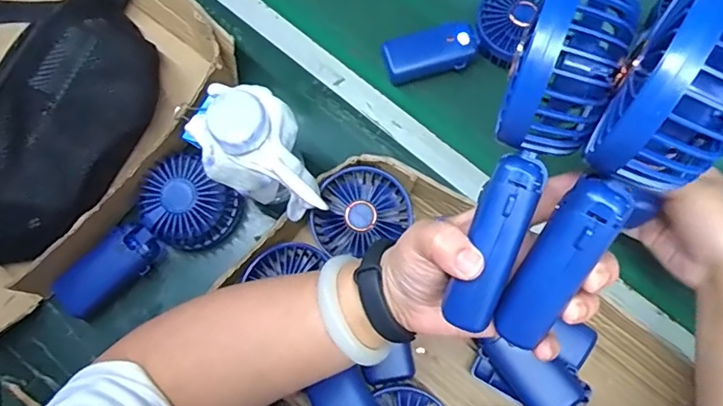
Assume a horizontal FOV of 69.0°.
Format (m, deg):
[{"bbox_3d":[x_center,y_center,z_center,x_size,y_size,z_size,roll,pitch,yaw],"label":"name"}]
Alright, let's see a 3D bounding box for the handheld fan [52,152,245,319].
[{"bbox_3d":[-0.196,0.037,0.475,0.076,0.048,0.174,41,78,11],"label":"handheld fan"}]

